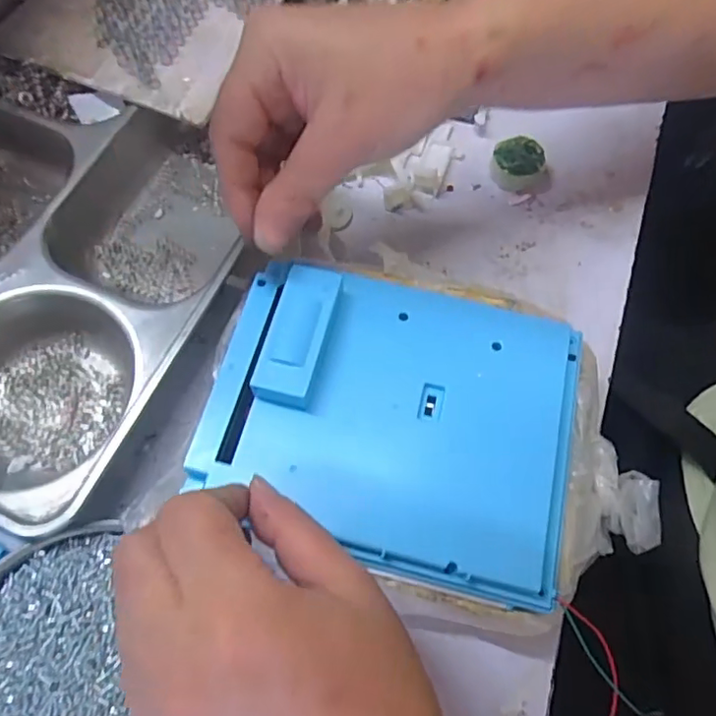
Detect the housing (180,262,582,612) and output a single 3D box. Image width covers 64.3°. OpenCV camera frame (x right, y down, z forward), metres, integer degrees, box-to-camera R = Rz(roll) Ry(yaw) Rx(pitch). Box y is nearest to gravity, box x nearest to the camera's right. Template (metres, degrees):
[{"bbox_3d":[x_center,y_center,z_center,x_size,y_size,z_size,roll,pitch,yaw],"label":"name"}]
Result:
[{"bbox_3d":[0.016,0.020,0.247,0.156,0.026,0.126,16,72,3],"label":"housing"}]

